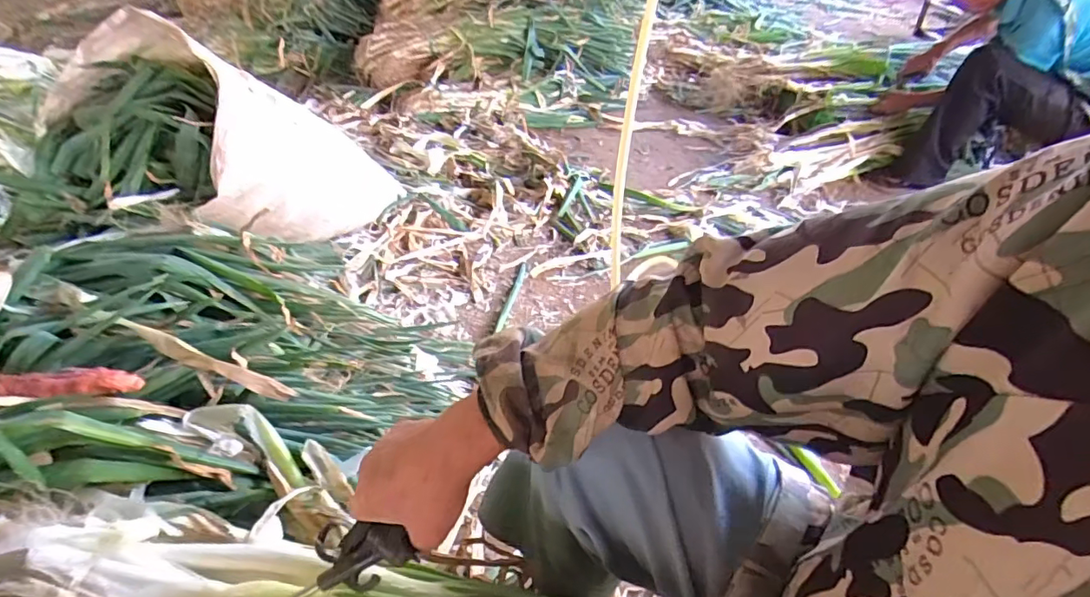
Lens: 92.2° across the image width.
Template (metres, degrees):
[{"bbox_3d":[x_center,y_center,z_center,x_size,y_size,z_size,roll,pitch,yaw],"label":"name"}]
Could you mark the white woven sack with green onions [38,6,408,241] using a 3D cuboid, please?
[{"bbox_3d":[-0.676,-0.299,1.236,0.397,0.361,0.726,37,4,-1],"label":"white woven sack with green onions"}]

